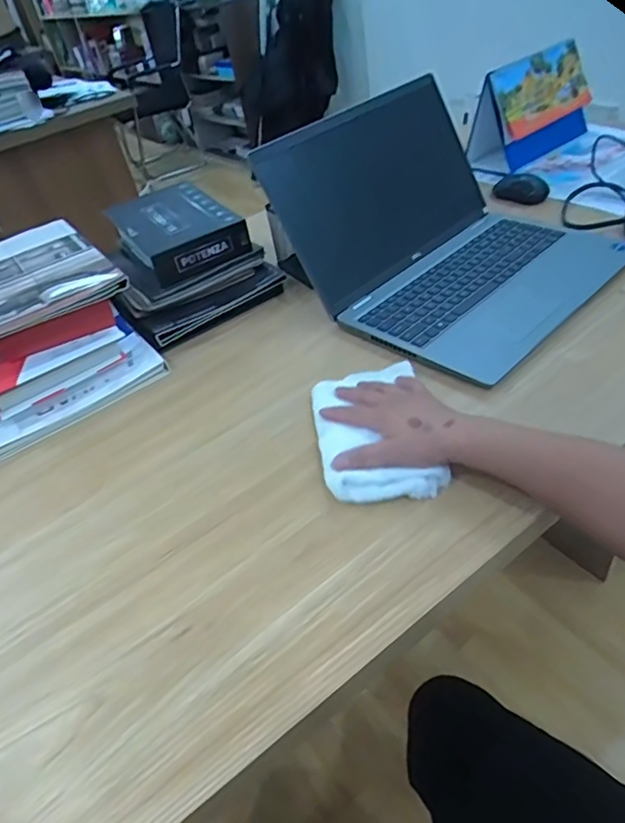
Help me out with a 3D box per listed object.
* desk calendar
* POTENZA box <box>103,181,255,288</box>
[{"bbox_3d":[0.406,-0.551,1.006,0.235,0.150,0.096,-30,44,-19],"label":"desk calendar"},{"bbox_3d":[-0.203,-0.273,0.823,0.148,0.048,0.197,-29,44,-19],"label":"POTENZA box"}]

